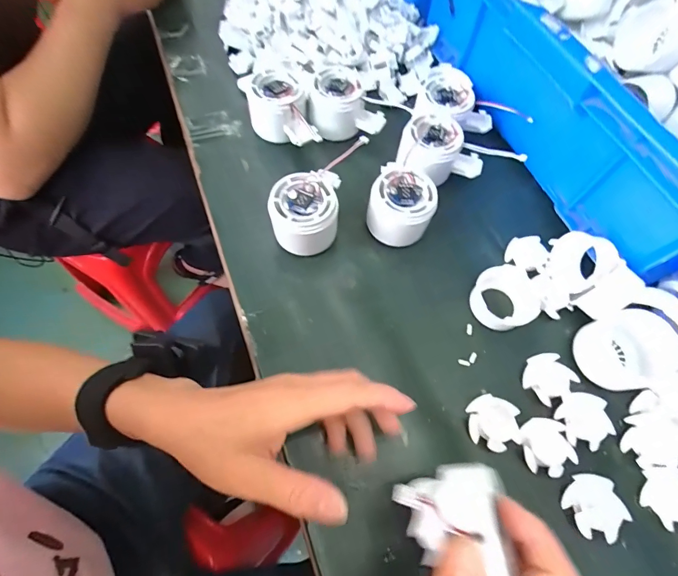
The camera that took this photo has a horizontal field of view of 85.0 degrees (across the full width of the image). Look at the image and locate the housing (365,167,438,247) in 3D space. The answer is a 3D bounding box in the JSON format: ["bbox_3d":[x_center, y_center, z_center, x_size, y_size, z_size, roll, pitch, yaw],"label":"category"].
[{"bbox_3d":[0.058,-0.073,0.349,0.059,0.050,0.064,23,66,7],"label":"housing"}]

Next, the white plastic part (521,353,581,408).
[{"bbox_3d":[0.175,0.075,0.312,0.038,0.009,0.036,-34,70,-13],"label":"white plastic part"}]

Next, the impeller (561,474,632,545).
[{"bbox_3d":[0.187,0.160,0.270,0.037,0.011,0.039,0,66,1],"label":"impeller"}]

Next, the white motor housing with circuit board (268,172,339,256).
[{"bbox_3d":[-0.031,-0.065,0.337,0.061,0.055,0.060,-11,66,-8],"label":"white motor housing with circuit board"}]

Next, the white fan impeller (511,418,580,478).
[{"bbox_3d":[0.159,0.122,0.284,0.040,0.007,0.040,-21,67,-8],"label":"white fan impeller"}]

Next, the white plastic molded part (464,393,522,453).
[{"bbox_3d":[0.121,0.106,0.291,0.037,0.009,0.040,4,66,3],"label":"white plastic molded part"}]

